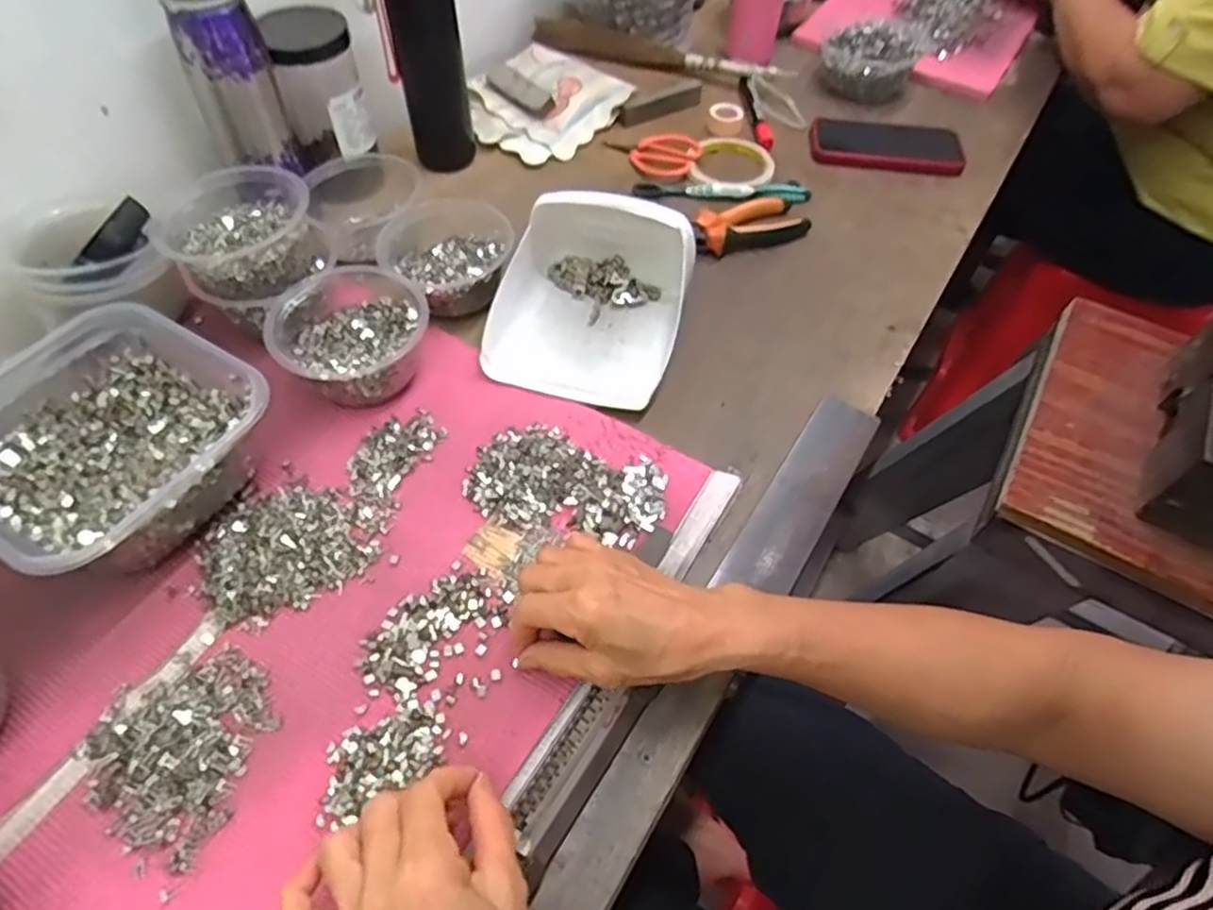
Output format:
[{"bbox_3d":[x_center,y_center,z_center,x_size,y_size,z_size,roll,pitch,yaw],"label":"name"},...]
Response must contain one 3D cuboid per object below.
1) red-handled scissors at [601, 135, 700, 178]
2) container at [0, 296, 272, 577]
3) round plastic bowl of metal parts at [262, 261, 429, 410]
[{"bbox_3d":[0.054,-0.333,0.764,0.103,0.008,0.073,-1,55,-4],"label":"red-handled scissors"},{"bbox_3d":[-0.339,-0.006,0.473,0.170,0.075,0.169,28,58,16],"label":"container"},{"bbox_3d":[-0.203,-0.100,0.553,0.112,0.062,0.128,-20,58,-16],"label":"round plastic bowl of metal parts"}]

